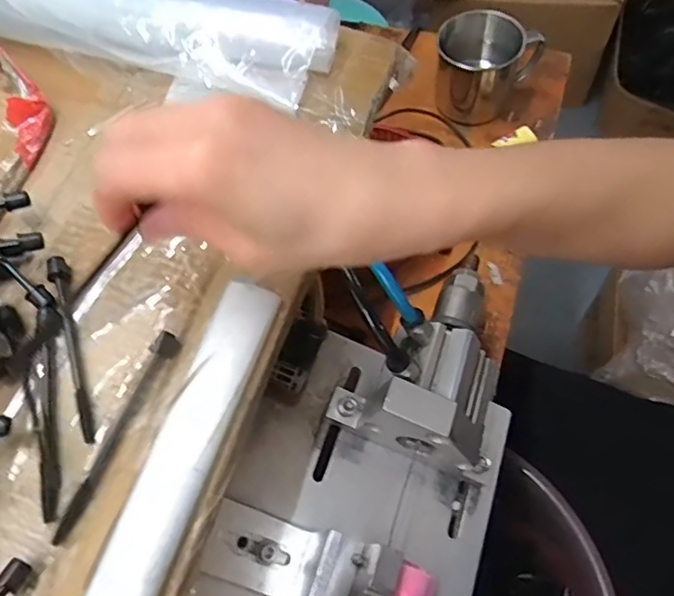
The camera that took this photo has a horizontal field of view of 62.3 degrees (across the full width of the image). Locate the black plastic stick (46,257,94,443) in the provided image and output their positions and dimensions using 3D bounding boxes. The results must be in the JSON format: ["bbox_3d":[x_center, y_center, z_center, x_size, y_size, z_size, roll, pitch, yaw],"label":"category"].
[{"bbox_3d":[-0.131,0.023,0.273,0.009,0.006,0.100,-19,60,-4],"label":"black plastic stick"}]

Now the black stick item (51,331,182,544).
[{"bbox_3d":[-0.101,0.060,0.254,0.010,0.009,0.098,19,65,17],"label":"black stick item"}]

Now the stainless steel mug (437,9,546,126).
[{"bbox_3d":[0.136,-0.203,0.494,0.093,0.073,0.066,-7,60,3],"label":"stainless steel mug"}]

